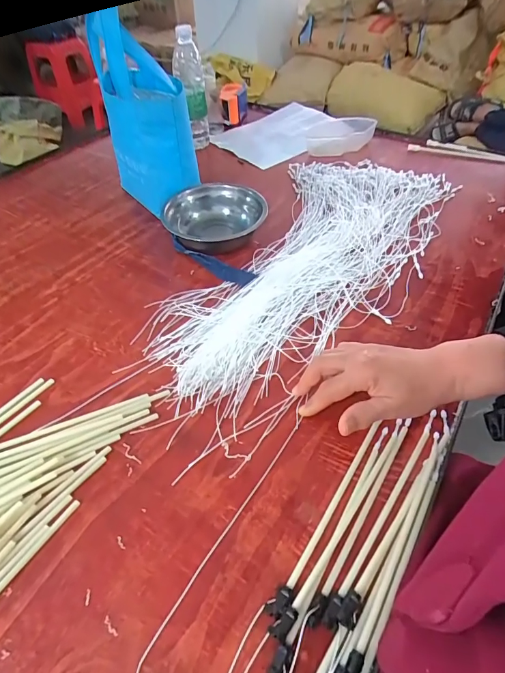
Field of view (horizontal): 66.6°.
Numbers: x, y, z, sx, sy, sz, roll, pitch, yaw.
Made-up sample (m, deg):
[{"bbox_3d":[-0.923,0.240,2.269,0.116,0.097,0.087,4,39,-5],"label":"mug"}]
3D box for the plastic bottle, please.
[{"bbox_3d":[-0.128,-0.508,0.799,0.060,0.213,0.056,-5,48,-4],"label":"plastic bottle"}]

